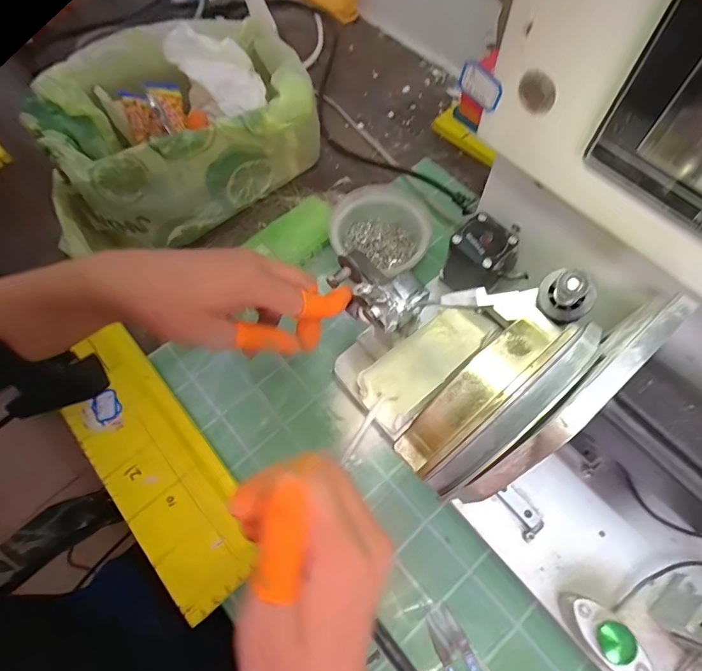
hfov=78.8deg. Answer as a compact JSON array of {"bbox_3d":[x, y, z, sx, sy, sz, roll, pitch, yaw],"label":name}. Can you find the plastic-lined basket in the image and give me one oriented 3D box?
[{"bbox_3d":[-0.179,-0.206,0.450,0.280,0.136,0.155,-39,70,-13],"label":"plastic-lined basket"}]

